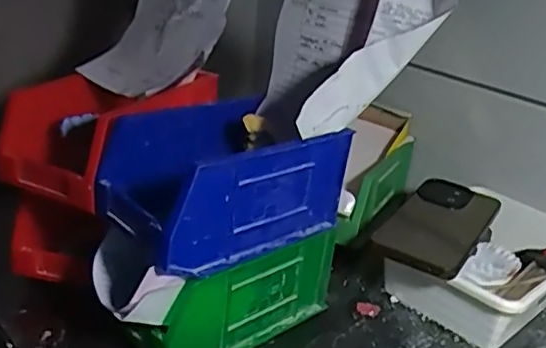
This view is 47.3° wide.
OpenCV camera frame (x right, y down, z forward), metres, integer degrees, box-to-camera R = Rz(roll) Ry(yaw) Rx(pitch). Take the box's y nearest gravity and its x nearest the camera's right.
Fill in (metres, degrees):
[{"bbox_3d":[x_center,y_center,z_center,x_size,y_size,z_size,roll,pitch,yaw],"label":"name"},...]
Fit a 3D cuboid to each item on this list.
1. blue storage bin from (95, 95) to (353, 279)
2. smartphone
[{"bbox_3d":[-0.038,0.005,0.476,0.167,0.089,0.102,-15,32,-39],"label":"blue storage bin"},{"bbox_3d":[0.155,0.044,0.578,0.078,0.008,0.167,21,30,26],"label":"smartphone"}]

